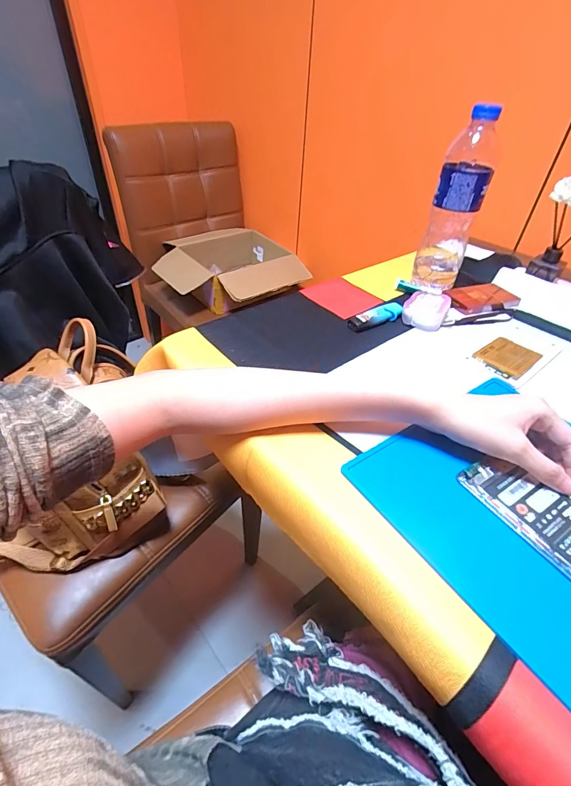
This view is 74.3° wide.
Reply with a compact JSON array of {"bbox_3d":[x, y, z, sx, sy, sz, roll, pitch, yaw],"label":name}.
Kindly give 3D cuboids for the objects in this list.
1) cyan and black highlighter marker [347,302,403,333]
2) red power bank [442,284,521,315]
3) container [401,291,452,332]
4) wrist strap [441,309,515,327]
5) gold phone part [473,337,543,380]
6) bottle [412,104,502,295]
[{"bbox_3d":[0.121,-0.100,0.496,0.083,0.015,0.025,-18,46,-23],"label":"cyan and black highlighter marker"},{"bbox_3d":[0.283,-0.138,0.550,0.110,0.010,0.058,-14,44,-18],"label":"red power bank"},{"bbox_3d":[0.187,-0.110,0.498,0.054,0.027,0.056,21,45,19],"label":"container"},{"bbox_3d":[0.265,-0.099,0.510,0.129,0.004,0.024,-14,45,-19],"label":"wrist strap"},{"bbox_3d":[0.263,-0.044,0.447,0.075,0.007,0.055,-26,49,-29],"label":"gold phone part"},{"bbox_3d":[0.230,-0.249,0.512,0.061,0.218,0.062,18,44,16],"label":"bottle"}]

